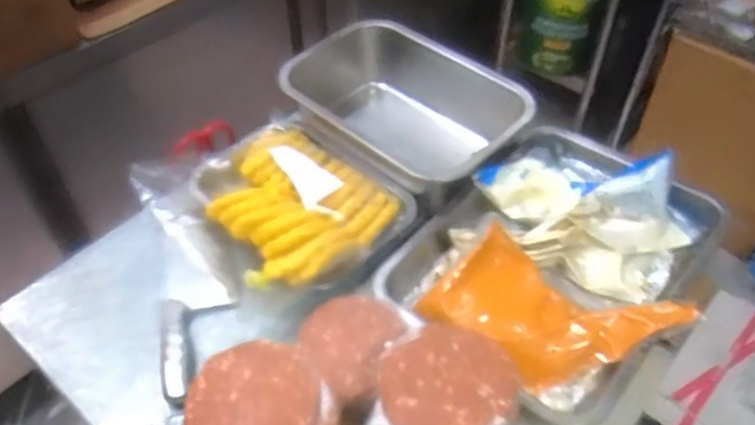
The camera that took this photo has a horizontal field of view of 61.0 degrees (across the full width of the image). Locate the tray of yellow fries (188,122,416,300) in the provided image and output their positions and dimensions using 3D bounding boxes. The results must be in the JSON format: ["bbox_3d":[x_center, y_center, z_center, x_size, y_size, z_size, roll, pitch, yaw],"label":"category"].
[{"bbox_3d":[-0.106,-0.019,0.771,0.215,0.073,0.252,-34,56,-27],"label":"tray of yellow fries"}]

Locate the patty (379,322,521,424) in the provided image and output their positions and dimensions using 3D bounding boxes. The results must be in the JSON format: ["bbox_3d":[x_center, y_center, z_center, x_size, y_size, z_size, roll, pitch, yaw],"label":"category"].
[{"bbox_3d":[0.055,0.137,0.514,0.103,0.017,0.101,0,47,0],"label":"patty"}]

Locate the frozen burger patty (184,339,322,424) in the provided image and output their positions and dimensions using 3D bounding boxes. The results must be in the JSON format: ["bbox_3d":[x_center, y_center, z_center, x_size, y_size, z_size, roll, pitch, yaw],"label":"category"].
[{"bbox_3d":[-0.099,0.151,0.511,0.104,0.021,0.094,-17,50,-15],"label":"frozen burger patty"}]

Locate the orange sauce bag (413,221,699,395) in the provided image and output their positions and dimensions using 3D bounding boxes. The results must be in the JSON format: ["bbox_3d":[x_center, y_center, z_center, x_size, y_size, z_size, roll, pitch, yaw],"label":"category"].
[{"bbox_3d":[0.170,0.105,0.647,0.239,0.062,0.120,24,52,21],"label":"orange sauce bag"}]

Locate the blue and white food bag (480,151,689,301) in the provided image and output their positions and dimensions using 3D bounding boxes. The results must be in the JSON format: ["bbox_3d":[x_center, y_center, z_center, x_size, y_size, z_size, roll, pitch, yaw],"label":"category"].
[{"bbox_3d":[0.233,-0.009,0.722,0.237,0.091,0.168,13,49,13],"label":"blue and white food bag"}]

